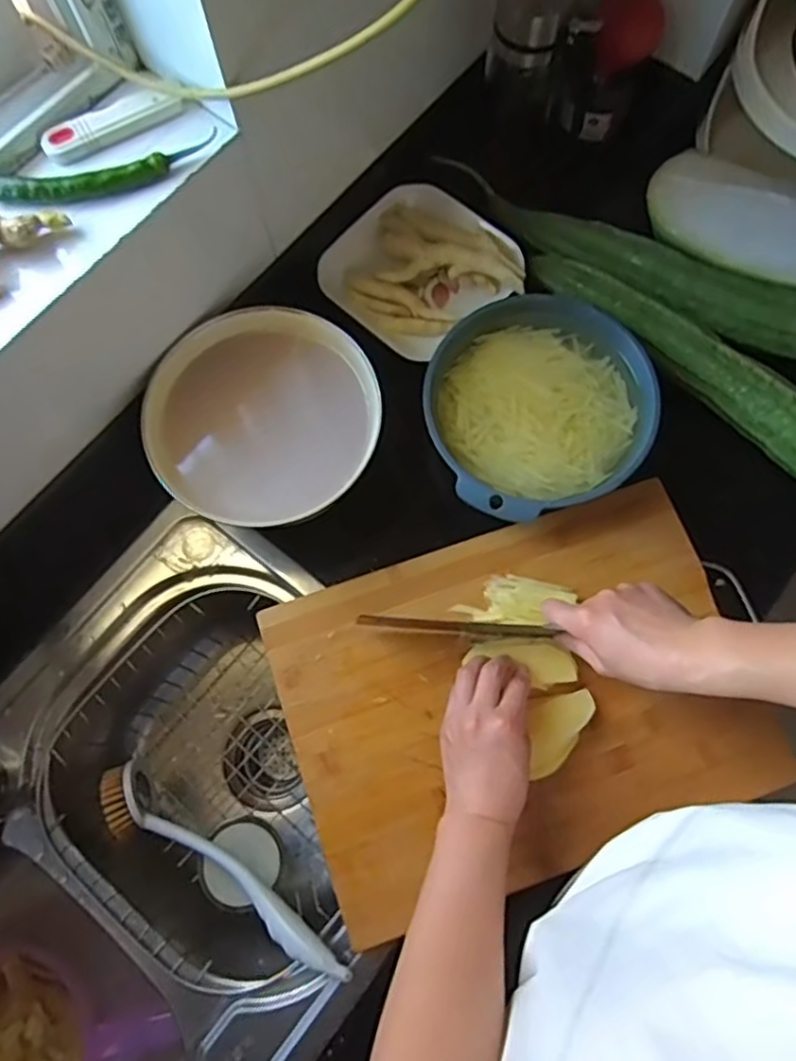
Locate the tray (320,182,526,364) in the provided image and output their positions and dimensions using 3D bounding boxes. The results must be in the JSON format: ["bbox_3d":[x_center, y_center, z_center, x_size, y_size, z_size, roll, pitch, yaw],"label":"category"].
[{"bbox_3d":[0.022,-0.268,0.688,0.173,0.045,0.160,44,79,12],"label":"tray"}]

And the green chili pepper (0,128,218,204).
[{"bbox_3d":[-0.203,-0.250,0.465,0.155,0.016,0.028,-17,74,-5],"label":"green chili pepper"}]

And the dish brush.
[{"bbox_3d":[-0.160,0.302,0.589,0.283,0.044,0.048,25,75,24],"label":"dish brush"}]

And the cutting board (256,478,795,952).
[{"bbox_3d":[0.105,0.138,0.577,0.391,0.021,0.278,-19,74,-5],"label":"cutting board"}]

